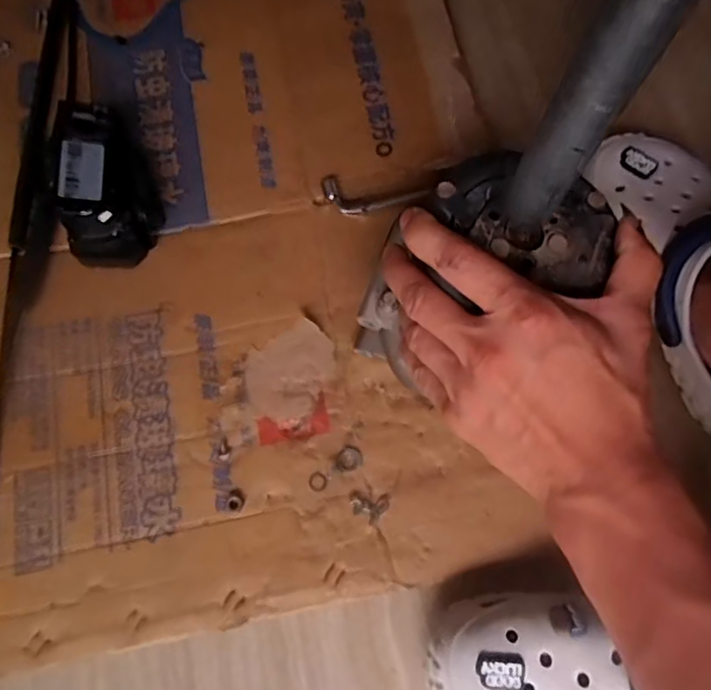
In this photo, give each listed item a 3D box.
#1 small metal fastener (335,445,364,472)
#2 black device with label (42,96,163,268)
[{"bbox_3d":[-0.006,0.090,0.453,0.023,0.004,0.020,-24,75,-6],"label":"small metal fastener"},{"bbox_3d":[-0.204,-0.134,0.477,0.067,0.087,0.114,3,74,2],"label":"black device with label"}]

